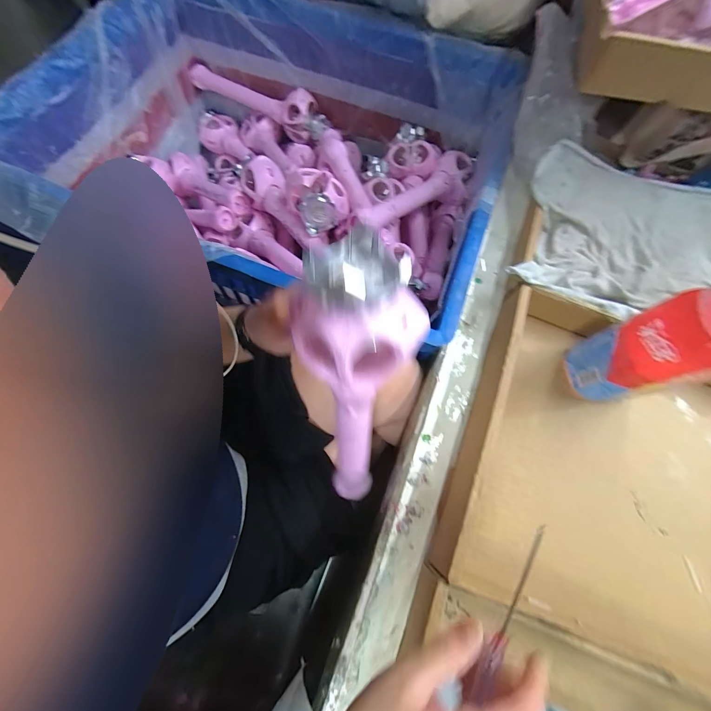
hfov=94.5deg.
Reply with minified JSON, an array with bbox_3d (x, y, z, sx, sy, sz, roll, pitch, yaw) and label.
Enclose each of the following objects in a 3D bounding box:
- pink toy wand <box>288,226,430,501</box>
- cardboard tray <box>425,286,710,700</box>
[{"bbox_3d":[0.000,0.057,0.314,0.092,0.366,0.041,0,47,-1],"label":"pink toy wand"},{"bbox_3d":[0.311,0.137,0.363,0.373,0.069,0.337,22,71,5],"label":"cardboard tray"}]

